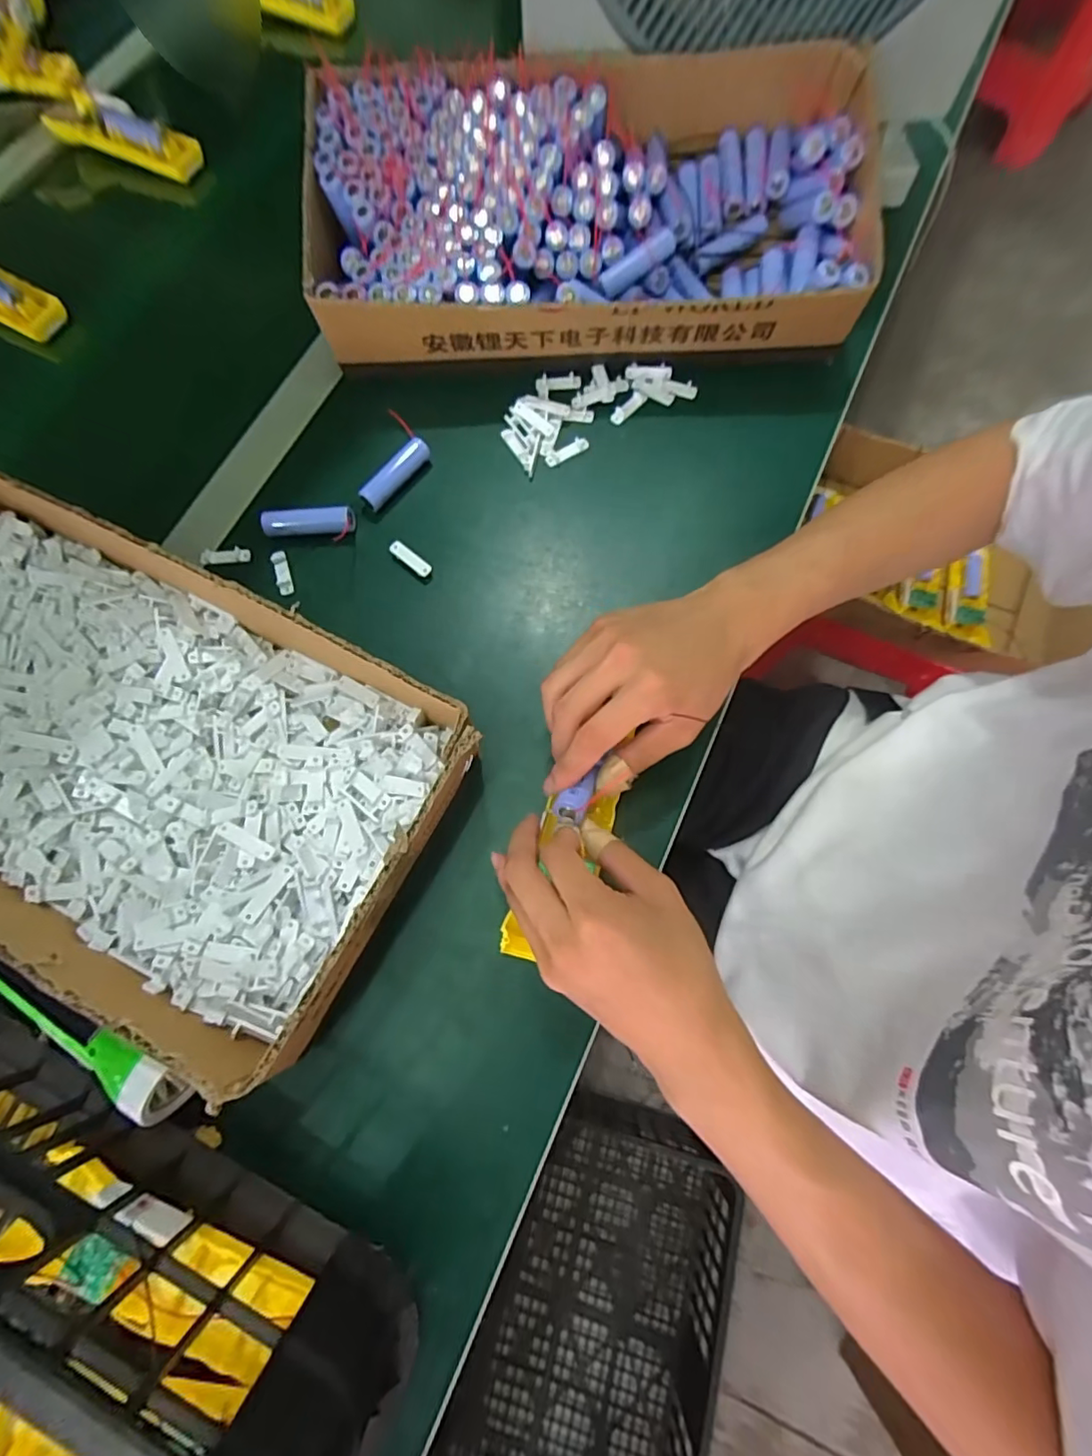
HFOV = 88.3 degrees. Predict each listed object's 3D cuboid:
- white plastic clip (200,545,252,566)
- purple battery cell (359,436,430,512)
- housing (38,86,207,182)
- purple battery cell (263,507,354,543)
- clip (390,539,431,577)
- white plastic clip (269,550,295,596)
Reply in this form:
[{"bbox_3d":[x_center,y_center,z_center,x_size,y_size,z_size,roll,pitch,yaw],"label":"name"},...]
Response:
[{"bbox_3d":[-0.244,-0.130,0.426,0.037,0.005,0.012,-2,72,0],"label":"white plastic clip"},{"bbox_3d":[-0.114,-0.196,0.435,0.016,0.020,0.066,37,78,12],"label":"purple battery cell"},{"bbox_3d":[-0.427,-0.597,0.568,0.167,0.040,0.044,27,76,9],"label":"housing"},{"bbox_3d":[-0.179,-0.155,0.428,0.069,0.016,0.019,-4,73,1],"label":"purple battery cell"},{"bbox_3d":[-0.101,-0.126,0.419,0.037,0.007,0.011,39,78,12],"label":"clip"},{"bbox_3d":[-0.197,-0.116,0.421,0.012,0.005,0.037,-21,74,-4],"label":"white plastic clip"}]

